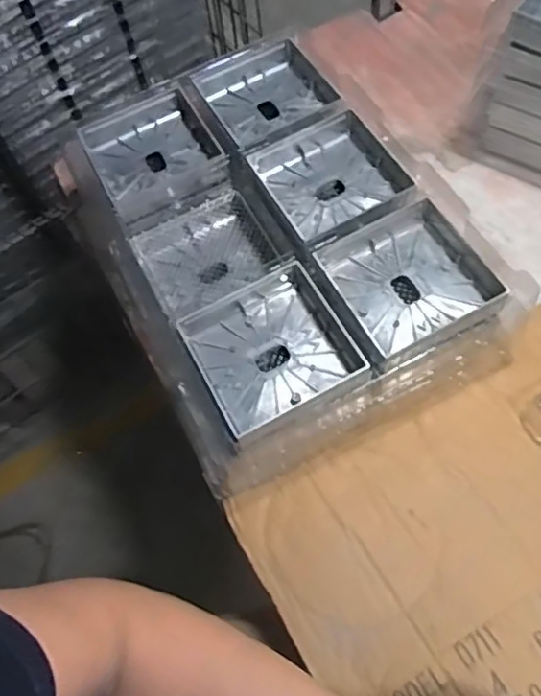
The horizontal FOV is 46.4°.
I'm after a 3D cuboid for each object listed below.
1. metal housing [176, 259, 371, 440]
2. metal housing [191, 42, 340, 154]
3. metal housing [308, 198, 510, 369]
[{"bbox_3d":[0.001,0.003,0.585,0.139,0.039,0.142,-26,63,-7],"label":"metal housing"},{"bbox_3d":[-0.006,-0.291,0.739,0.141,0.040,0.158,-28,63,-8],"label":"metal housing"},{"bbox_3d":[0.130,-0.061,0.599,0.140,0.034,0.141,-27,63,-8],"label":"metal housing"}]

